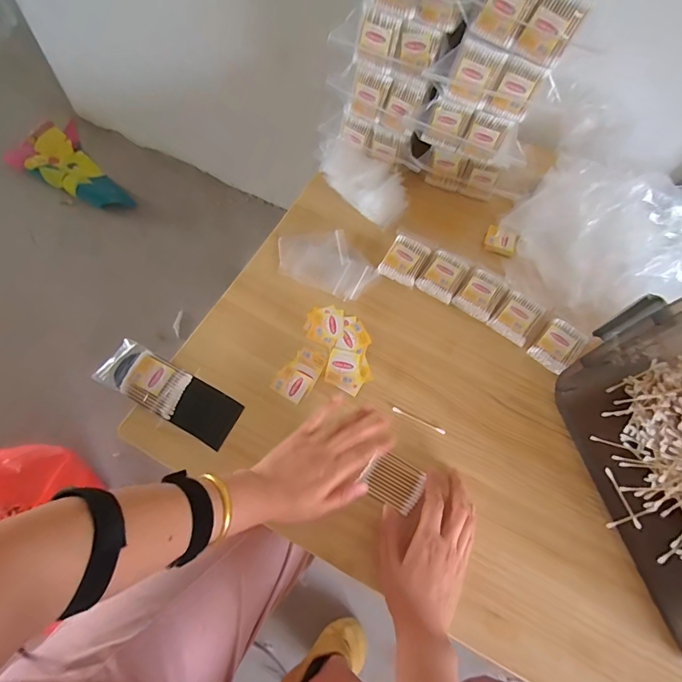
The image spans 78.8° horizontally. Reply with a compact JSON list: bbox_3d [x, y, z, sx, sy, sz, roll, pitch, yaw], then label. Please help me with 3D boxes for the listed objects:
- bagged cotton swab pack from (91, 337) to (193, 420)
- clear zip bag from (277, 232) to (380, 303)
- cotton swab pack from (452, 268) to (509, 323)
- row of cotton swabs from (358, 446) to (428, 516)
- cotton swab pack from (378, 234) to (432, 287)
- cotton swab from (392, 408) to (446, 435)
[{"bbox_3d":[-0.251,0.045,0.531,0.111,0.013,0.064,27,65,7],"label":"bagged cotton swab pack"},{"bbox_3d":[-0.021,-0.122,0.621,0.147,0.005,0.101,23,65,5],"label":"clear zip bag"},{"bbox_3d":[0.204,-0.069,0.605,0.055,0.012,0.073,34,66,10],"label":"cotton swab pack"},{"bbox_3d":[0.065,0.168,0.500,0.062,0.008,0.055,29,68,9],"label":"row of cotton swabs"},{"bbox_3d":[0.096,-0.122,0.623,0.056,0.011,0.074,27,66,7],"label":"cotton swab pack"},{"bbox_3d":[0.100,0.102,0.532,0.072,0.004,0.006,25,67,8],"label":"cotton swab"}]

